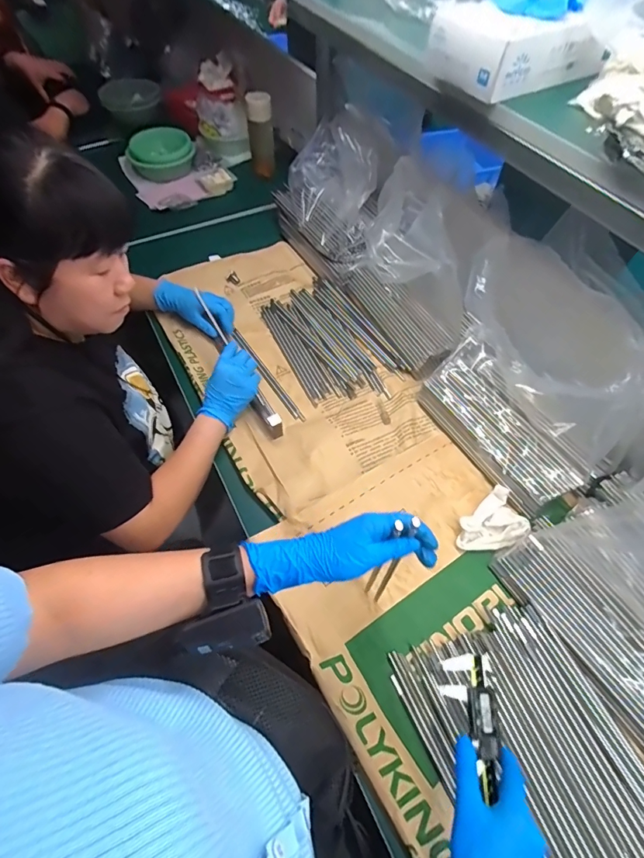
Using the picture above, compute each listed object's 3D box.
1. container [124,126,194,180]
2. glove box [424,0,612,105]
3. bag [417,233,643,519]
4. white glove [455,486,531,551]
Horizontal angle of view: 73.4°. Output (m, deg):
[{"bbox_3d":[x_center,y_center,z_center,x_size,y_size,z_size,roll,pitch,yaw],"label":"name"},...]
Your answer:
[{"bbox_3d":[-0.456,-0.786,1.225,0.185,0.074,0.154,-18,59,-13],"label":"container"},{"bbox_3d":[0.244,-0.481,0.542,0.183,0.063,0.130,-25,61,-17],"label":"glove box"},{"bbox_3d":[0.306,-0.077,0.666,0.147,0.303,0.319,-25,61,-17],"label":"bag"},{"bbox_3d":[0.269,0.154,0.679,0.116,0.034,0.081,-33,63,-21],"label":"white glove"}]

